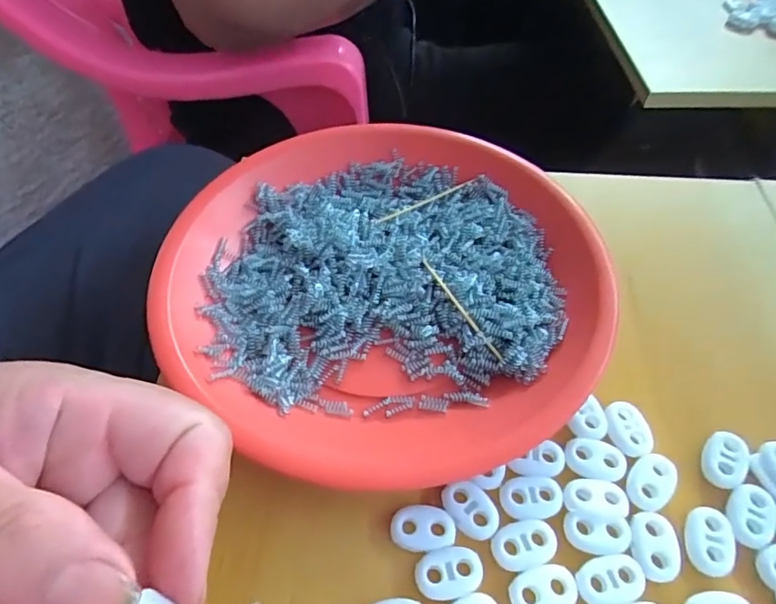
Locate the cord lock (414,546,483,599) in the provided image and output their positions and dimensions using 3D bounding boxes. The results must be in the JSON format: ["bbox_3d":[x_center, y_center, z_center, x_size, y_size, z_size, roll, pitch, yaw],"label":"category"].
[{"bbox_3d":[0.020,0.090,0.178,0.022,0.004,0.014,-10,57,-4],"label":"cord lock"}]

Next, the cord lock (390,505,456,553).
[{"bbox_3d":[0.012,0.078,0.186,0.022,0.004,0.015,4,57,4],"label":"cord lock"}]

